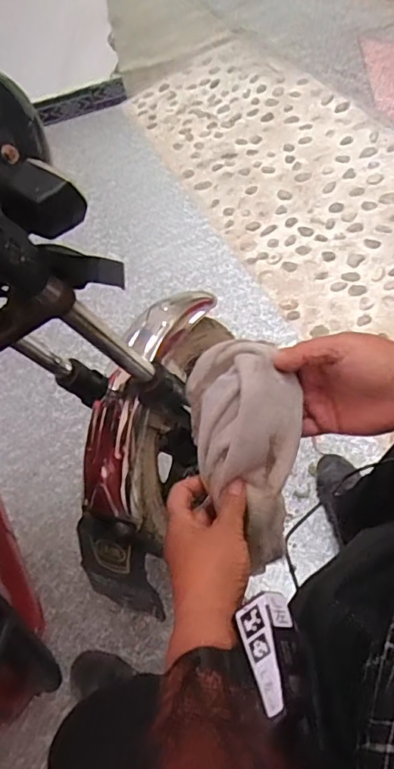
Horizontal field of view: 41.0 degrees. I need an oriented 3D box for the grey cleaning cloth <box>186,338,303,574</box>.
[{"bbox_3d":[0.046,0.055,0.456,0.089,0.134,0.148,-11,52,-2],"label":"grey cleaning cloth"}]

